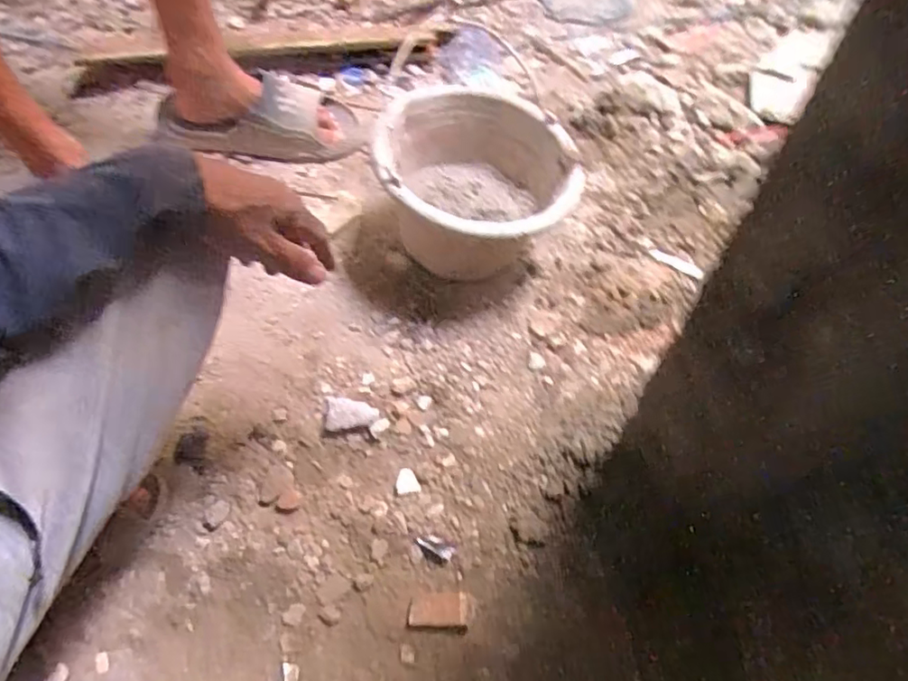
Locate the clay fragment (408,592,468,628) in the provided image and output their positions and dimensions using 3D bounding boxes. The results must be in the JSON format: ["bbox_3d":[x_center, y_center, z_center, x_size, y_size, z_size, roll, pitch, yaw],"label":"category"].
[{"bbox_3d":[-0.015,0.256,0.565,0.053,0.015,0.029,-4,58,-2],"label":"clay fragment"}]

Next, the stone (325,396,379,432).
[{"bbox_3d":[-0.114,0.081,0.674,0.057,0.021,0.037,-5,58,-2],"label":"stone"}]

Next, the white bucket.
[{"bbox_3d":[0.033,-0.172,0.762,0.219,0.185,0.222,0,58,0],"label":"white bucket"}]

